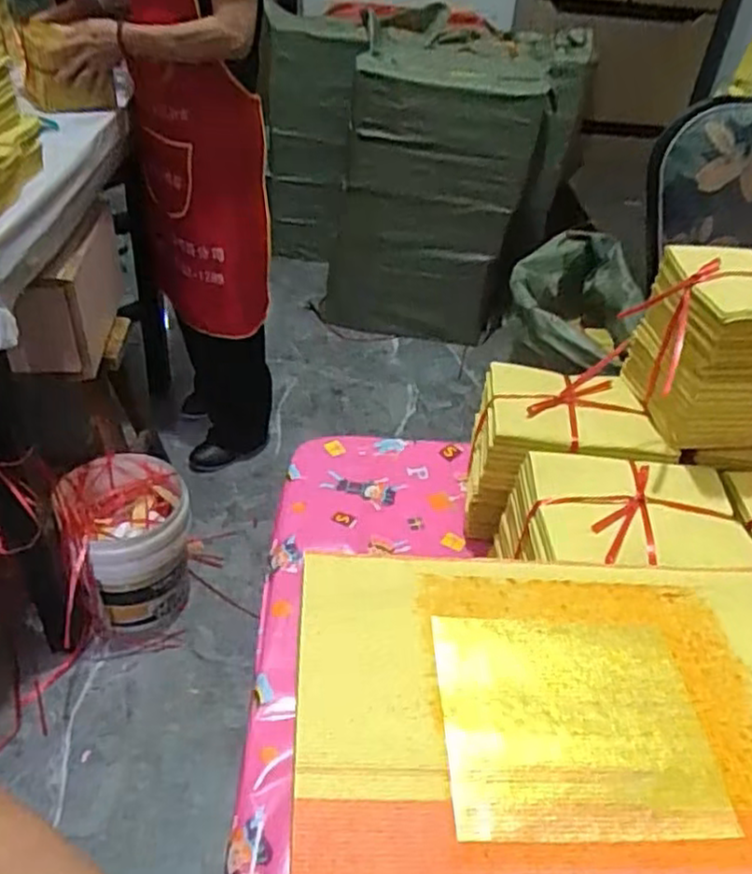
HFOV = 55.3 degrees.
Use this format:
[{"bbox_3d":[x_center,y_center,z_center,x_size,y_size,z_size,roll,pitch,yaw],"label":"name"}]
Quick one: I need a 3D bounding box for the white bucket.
[{"bbox_3d":[-0.500,0.224,1.476,0.227,0.292,0.248,-11,42,-19],"label":"white bucket"}]

